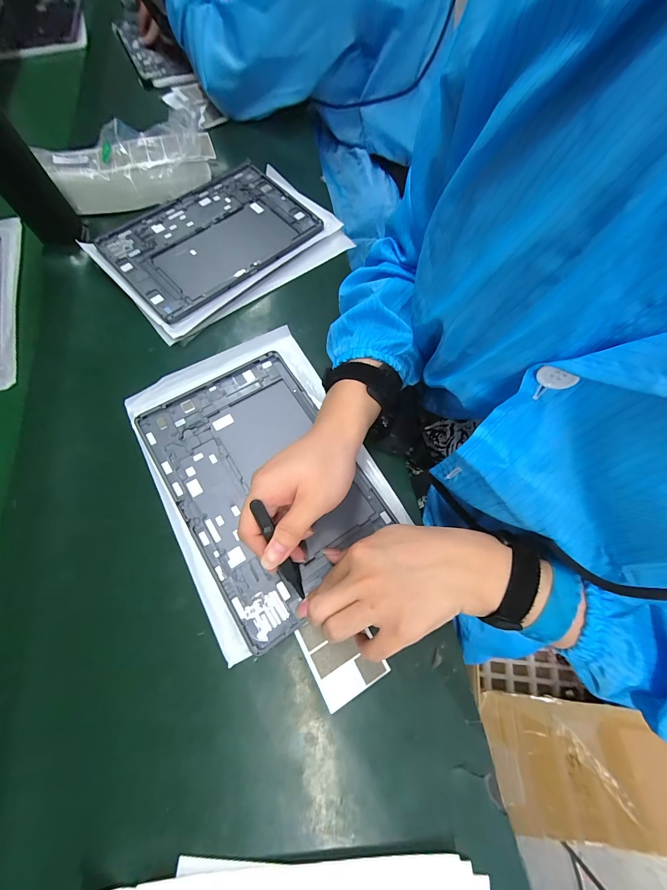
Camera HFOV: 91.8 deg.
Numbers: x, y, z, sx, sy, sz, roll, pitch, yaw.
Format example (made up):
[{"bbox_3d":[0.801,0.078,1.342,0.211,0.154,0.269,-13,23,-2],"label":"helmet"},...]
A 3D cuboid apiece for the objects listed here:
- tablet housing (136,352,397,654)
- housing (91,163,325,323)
[{"bbox_3d":[-0.069,0.032,0.323,0.163,0.012,0.250,-32,73,-13],"label":"tablet housing"},{"bbox_3d":[-0.163,-0.285,0.440,0.255,0.013,0.176,-40,74,-14],"label":"housing"}]

